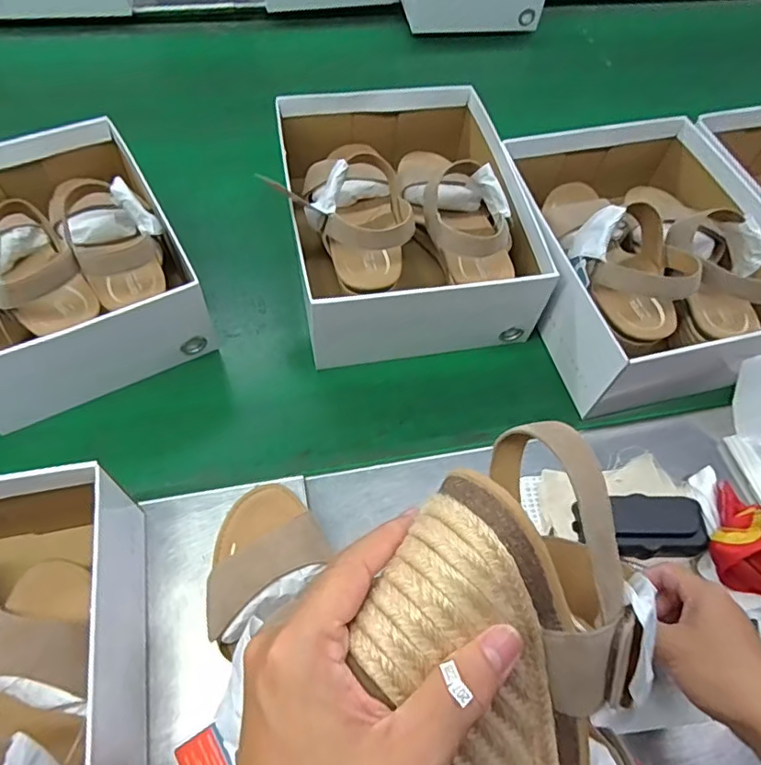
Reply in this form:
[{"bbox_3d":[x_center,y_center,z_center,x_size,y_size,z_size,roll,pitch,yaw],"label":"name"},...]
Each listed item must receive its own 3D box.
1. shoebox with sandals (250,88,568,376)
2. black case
[{"bbox_3d":[0.026,-0.193,0.608,0.231,0.134,0.308,-8,61,-8],"label":"shoebox with sandals"},{"bbox_3d":[0.227,0.125,0.478,0.107,0.021,0.049,1,60,-3],"label":"black case"}]

